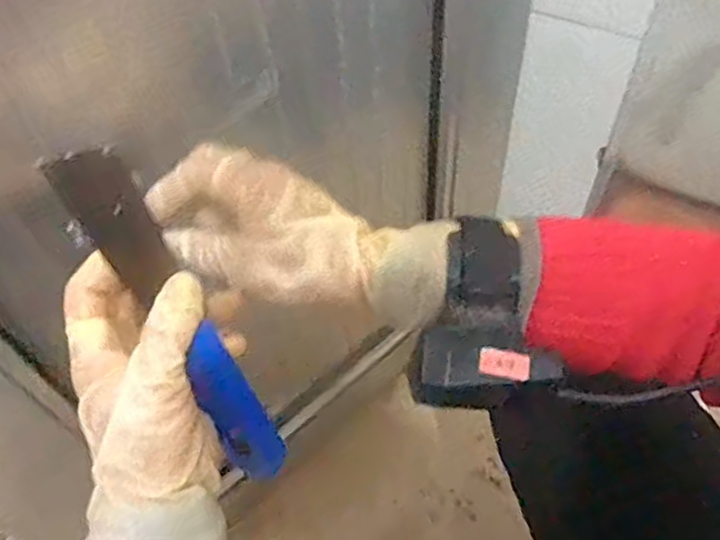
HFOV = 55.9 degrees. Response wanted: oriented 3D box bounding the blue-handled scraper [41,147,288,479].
[{"bbox_3d":[-0.084,0.026,0.319,0.028,0.019,0.175,-32,104,-16],"label":"blue-handled scraper"}]

